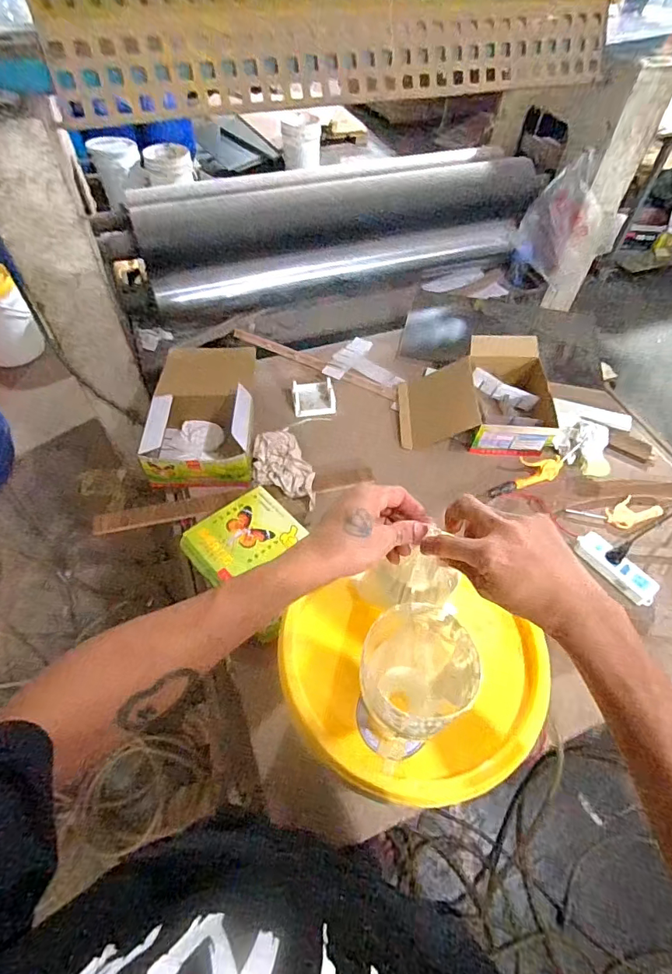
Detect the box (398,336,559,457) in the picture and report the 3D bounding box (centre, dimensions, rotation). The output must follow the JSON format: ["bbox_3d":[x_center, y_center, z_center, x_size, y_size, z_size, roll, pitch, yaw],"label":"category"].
[{"bbox_3d":[0.364,-0.240,1.191,0.381,0.150,0.275,6,54,2],"label":"box"}]

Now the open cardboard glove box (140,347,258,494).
[{"bbox_3d":[-0.320,-0.186,1.129,0.237,0.140,0.391,-1,54,-3],"label":"open cardboard glove box"}]

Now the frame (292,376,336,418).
[{"bbox_3d":[-0.060,-0.244,1.249,0.116,0.035,0.106,-8,55,-8],"label":"frame"}]

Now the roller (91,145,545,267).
[{"bbox_3d":[0.012,-0.933,1.548,1.361,0.213,0.266,-14,56,-12],"label":"roller"}]

